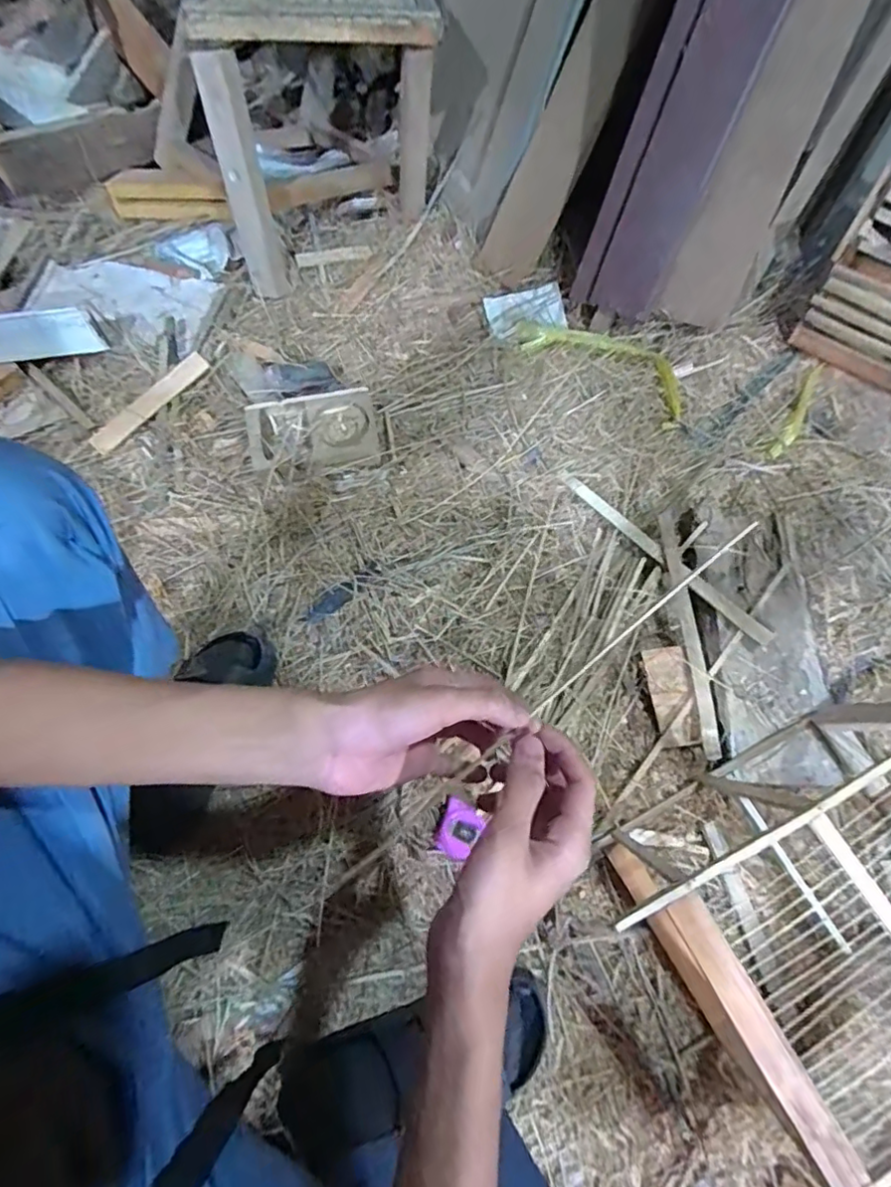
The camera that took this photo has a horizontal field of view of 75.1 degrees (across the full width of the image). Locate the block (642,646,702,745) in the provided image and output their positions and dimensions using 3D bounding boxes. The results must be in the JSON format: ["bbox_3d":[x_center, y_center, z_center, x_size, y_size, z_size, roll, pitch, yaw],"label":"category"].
[{"bbox_3d":[0.281,0.127,0.714,0.050,0.016,0.119,-11,80,-2],"label":"block"}]

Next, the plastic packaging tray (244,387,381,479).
[{"bbox_3d":[-0.202,-0.240,0.897,0.191,0.051,0.130,-12,67,-3],"label":"plastic packaging tray"}]

